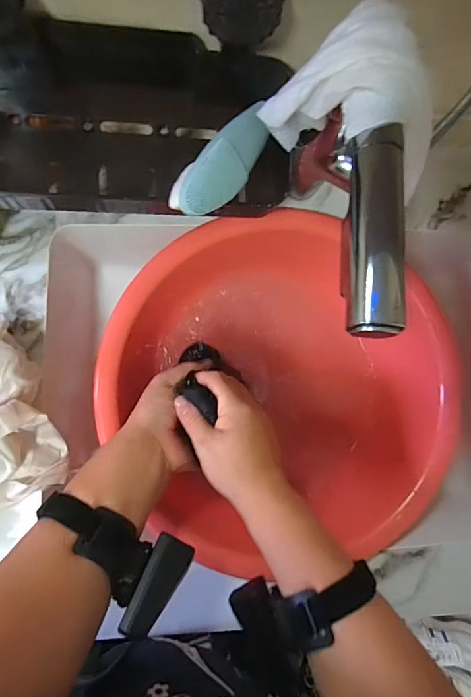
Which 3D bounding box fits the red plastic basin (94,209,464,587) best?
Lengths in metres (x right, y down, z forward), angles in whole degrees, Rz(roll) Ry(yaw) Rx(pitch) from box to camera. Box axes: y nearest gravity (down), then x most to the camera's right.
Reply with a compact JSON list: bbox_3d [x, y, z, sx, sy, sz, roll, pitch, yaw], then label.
[{"bbox_3d":[0.037,0.033,0.469,0.374,0.096,0.359,-5,88,-6],"label":"red plastic basin"}]

